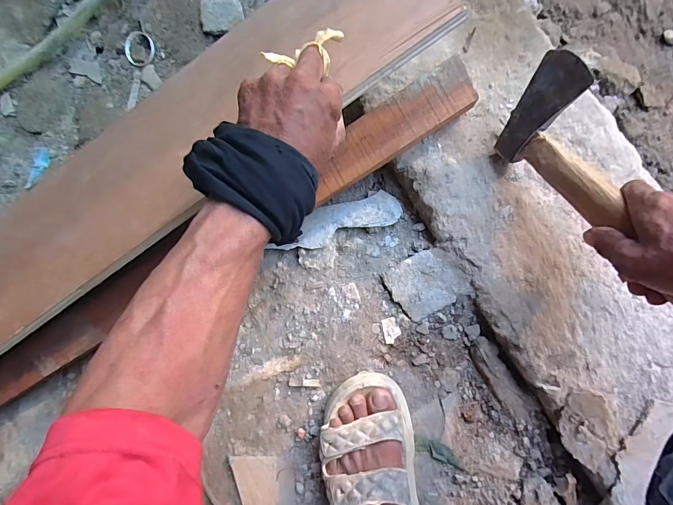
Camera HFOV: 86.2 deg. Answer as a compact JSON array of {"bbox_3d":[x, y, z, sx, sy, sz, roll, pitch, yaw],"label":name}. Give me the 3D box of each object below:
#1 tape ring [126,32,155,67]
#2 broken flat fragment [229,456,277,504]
[{"bbox_3d":[-0.330,-0.339,0.601,0.057,0.014,0.051,41,91,10],"label":"tape ring"},{"bbox_3d":[-0.108,0.346,0.476,0.057,0.006,0.144,-3,84,8],"label":"broken flat fragment"}]

